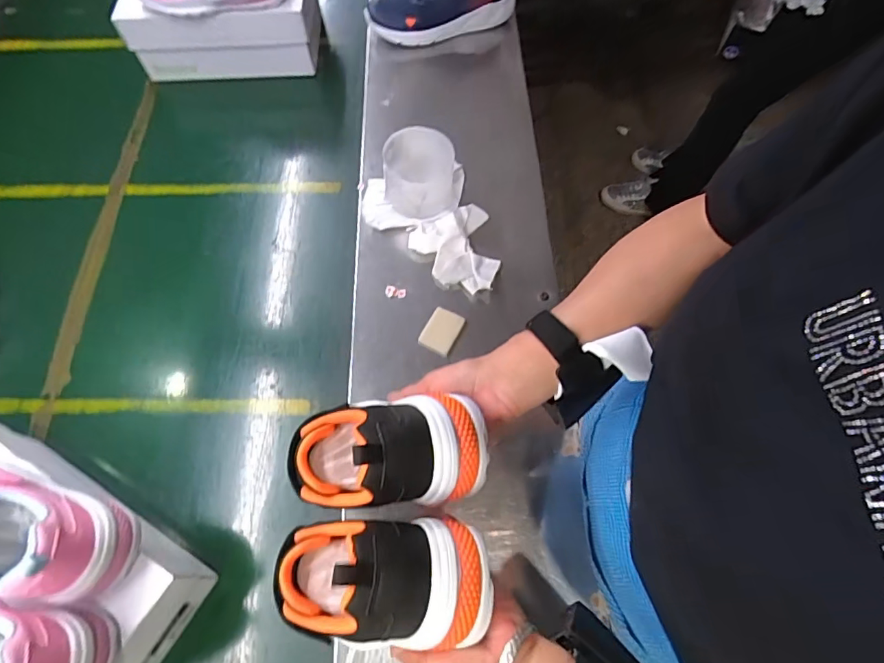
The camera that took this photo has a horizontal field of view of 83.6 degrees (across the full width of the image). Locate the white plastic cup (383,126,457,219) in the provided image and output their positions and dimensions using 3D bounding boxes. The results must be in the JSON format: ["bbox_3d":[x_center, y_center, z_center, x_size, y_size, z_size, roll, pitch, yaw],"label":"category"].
[{"bbox_3d":[-0.029,-0.214,0.677,0.097,0.083,0.098,0,65,0],"label":"white plastic cup"}]

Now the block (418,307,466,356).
[{"bbox_3d":[0.000,-0.001,0.626,0.043,0.012,0.058,26,67,11],"label":"block"}]

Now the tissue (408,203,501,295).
[{"bbox_3d":[0.034,-0.115,0.674,0.118,0.028,0.128,-39,71,-17],"label":"tissue"}]

